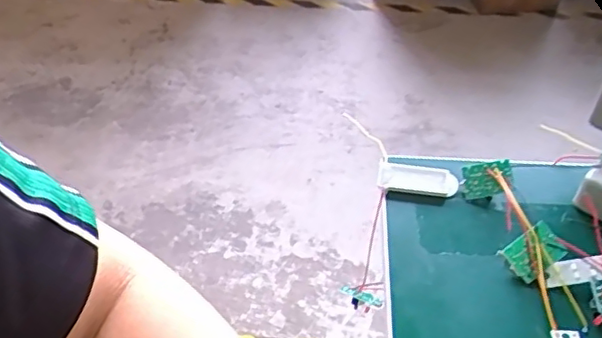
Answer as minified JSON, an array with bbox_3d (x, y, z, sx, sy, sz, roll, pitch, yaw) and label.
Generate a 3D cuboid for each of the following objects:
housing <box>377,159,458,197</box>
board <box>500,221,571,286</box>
[{"bbox_3d":[0.087,0.009,0.460,0.057,0.014,0.022,8,45,6],"label":"housing"},{"bbox_3d":[0.153,0.055,0.404,0.037,0.005,0.026,-38,77,-2],"label":"board"}]

